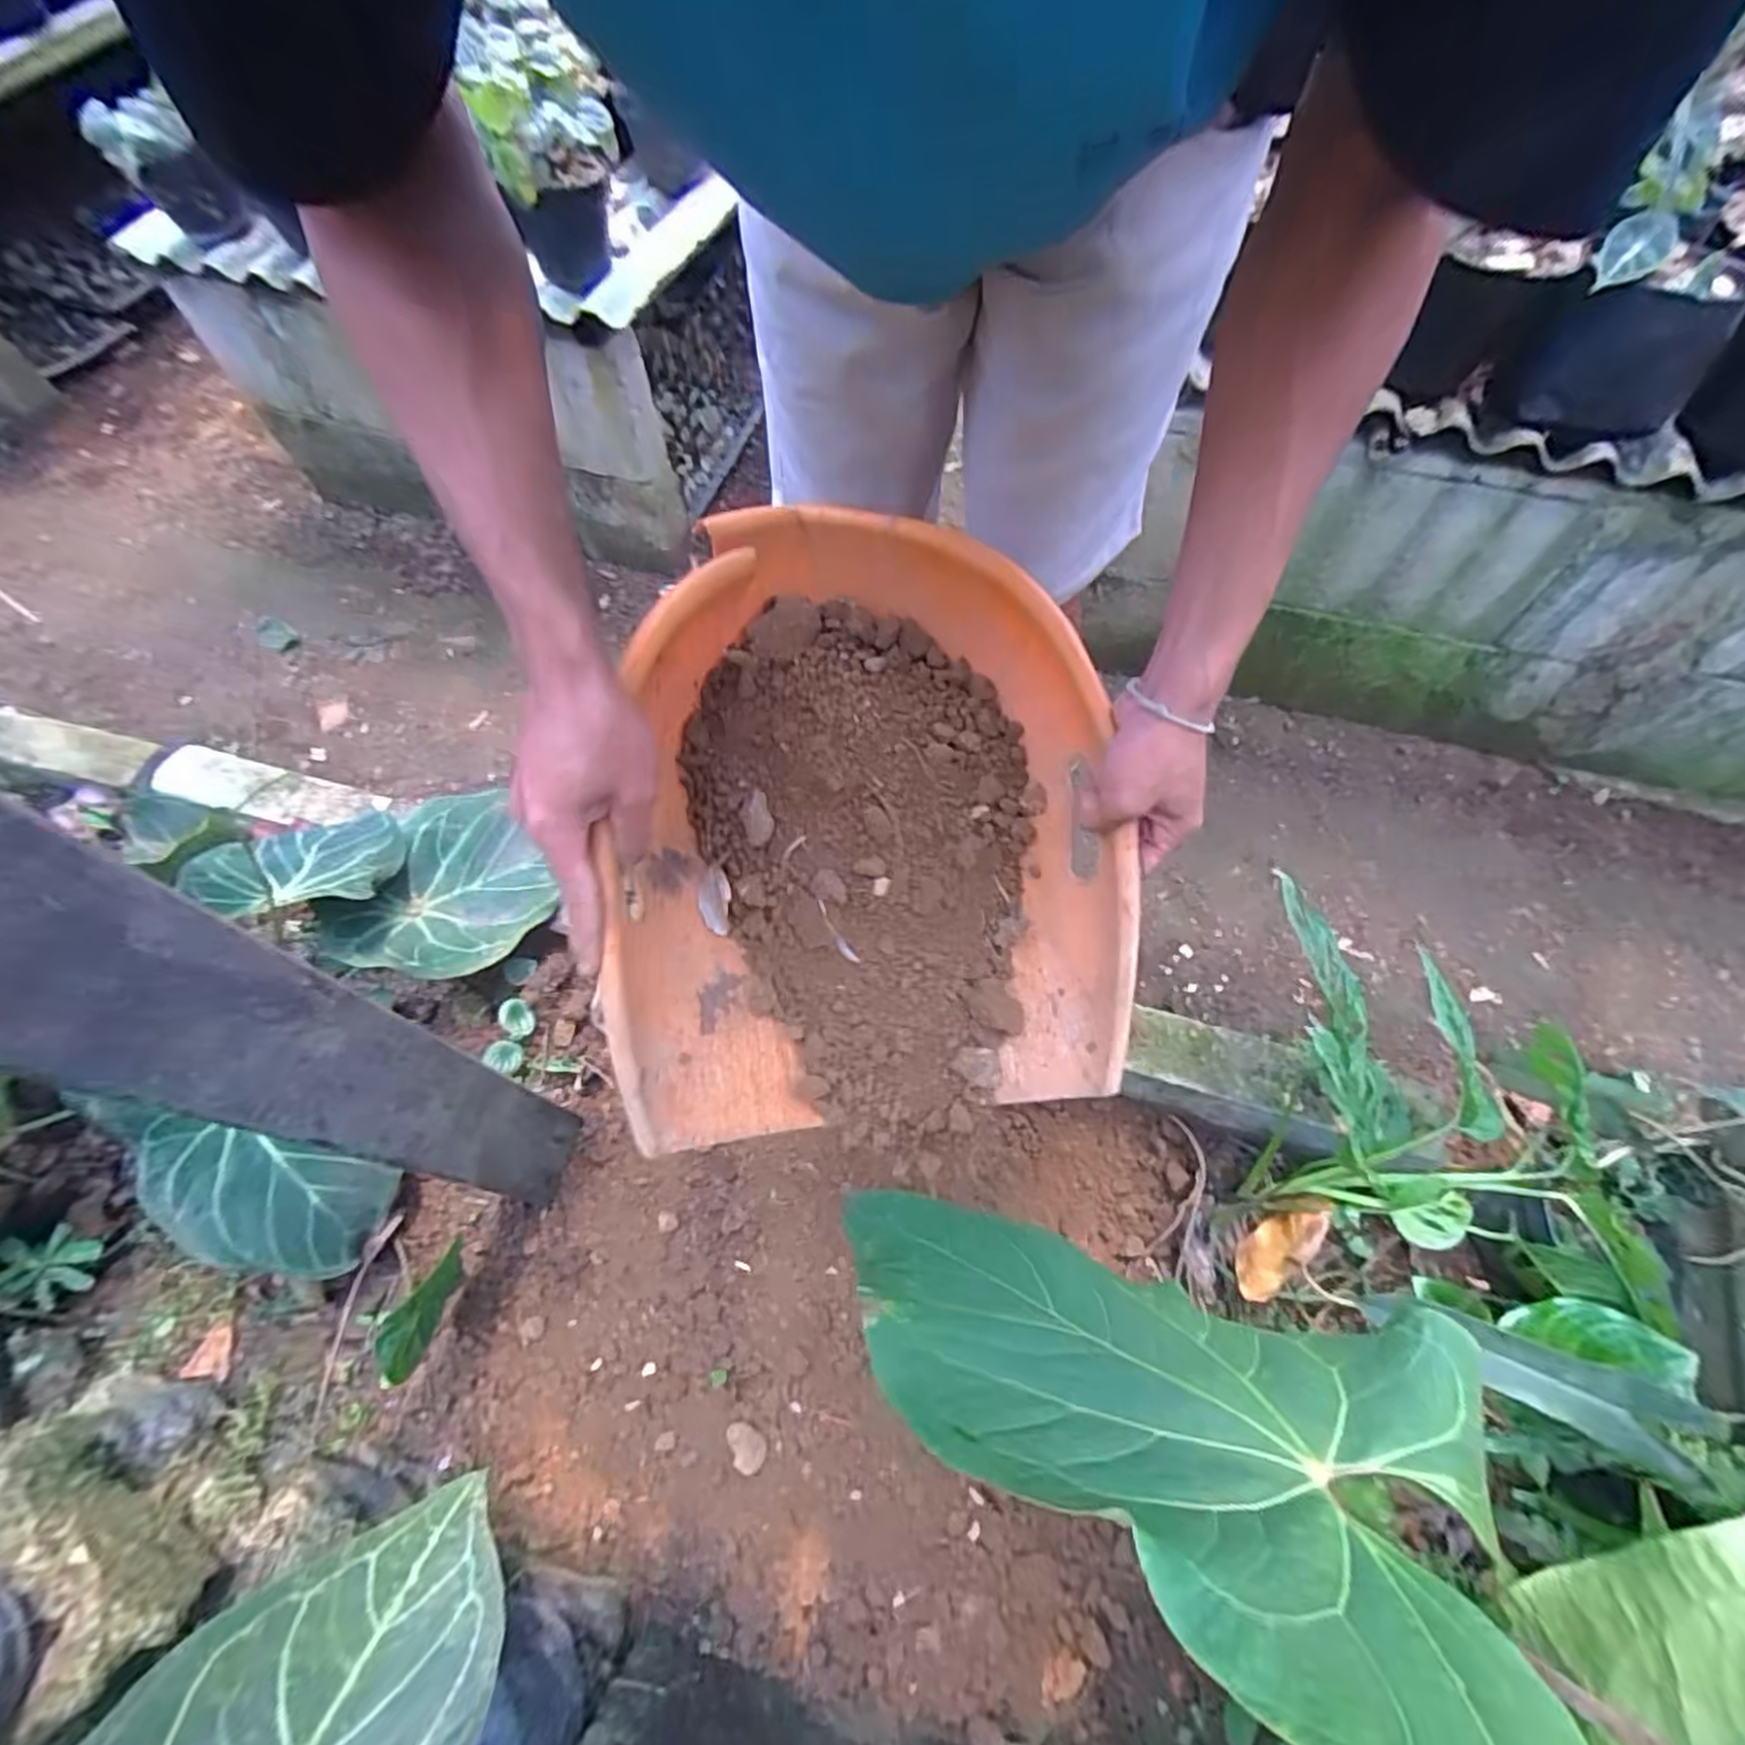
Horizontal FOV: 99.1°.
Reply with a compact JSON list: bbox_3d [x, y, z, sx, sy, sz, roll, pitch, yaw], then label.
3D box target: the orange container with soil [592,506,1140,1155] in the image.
[{"bbox_3d":[-0.004,-0.044,0.517,0.328,0.130,0.460,-4,84,-4],"label":"orange container with soil"}]

